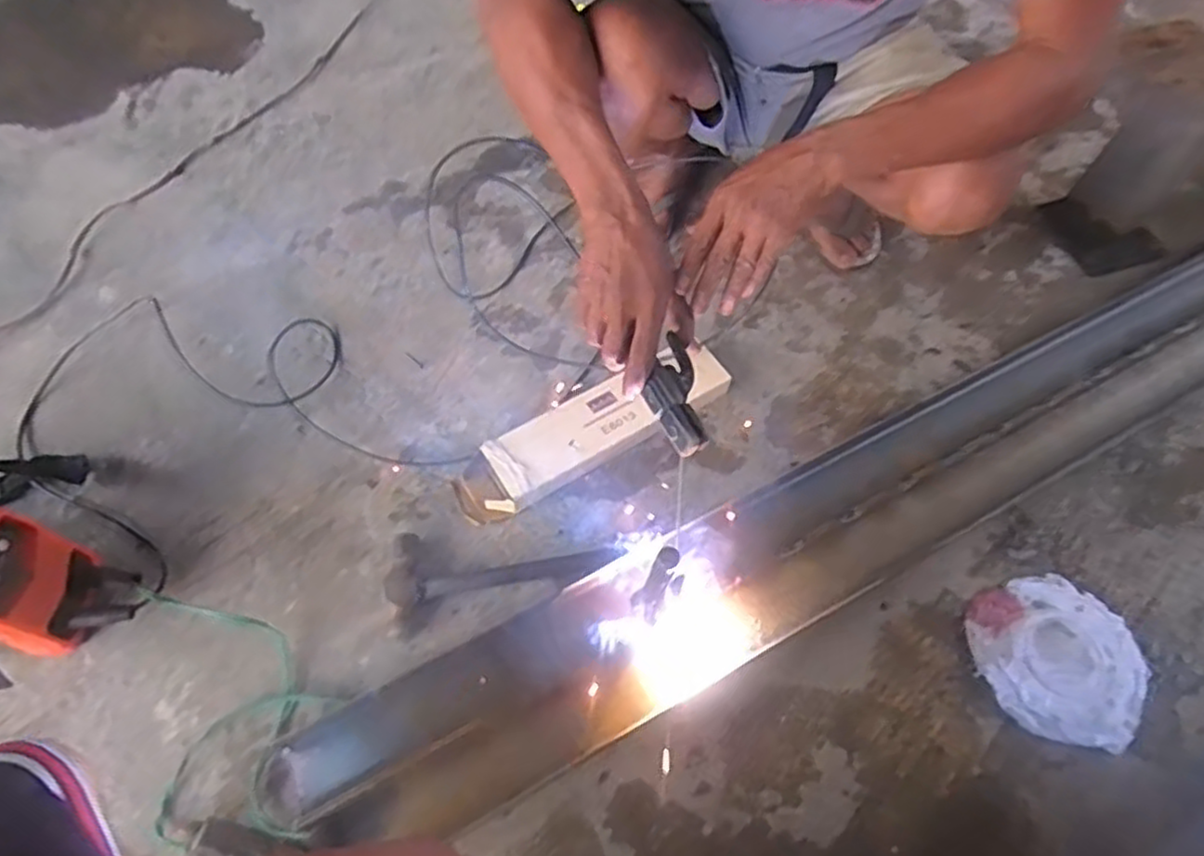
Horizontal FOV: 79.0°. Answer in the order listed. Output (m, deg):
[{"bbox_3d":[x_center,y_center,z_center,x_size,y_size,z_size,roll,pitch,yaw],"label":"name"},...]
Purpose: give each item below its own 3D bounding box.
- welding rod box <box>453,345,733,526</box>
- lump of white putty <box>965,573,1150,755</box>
[{"bbox_3d":[-0.010,-0.004,0.882,0.357,0.056,0.088,-28,66,-19],"label":"welding rod box"},{"bbox_3d":[0.492,0.247,0.790,0.169,0.037,0.185,1,61,-1],"label":"lump of white putty"}]

